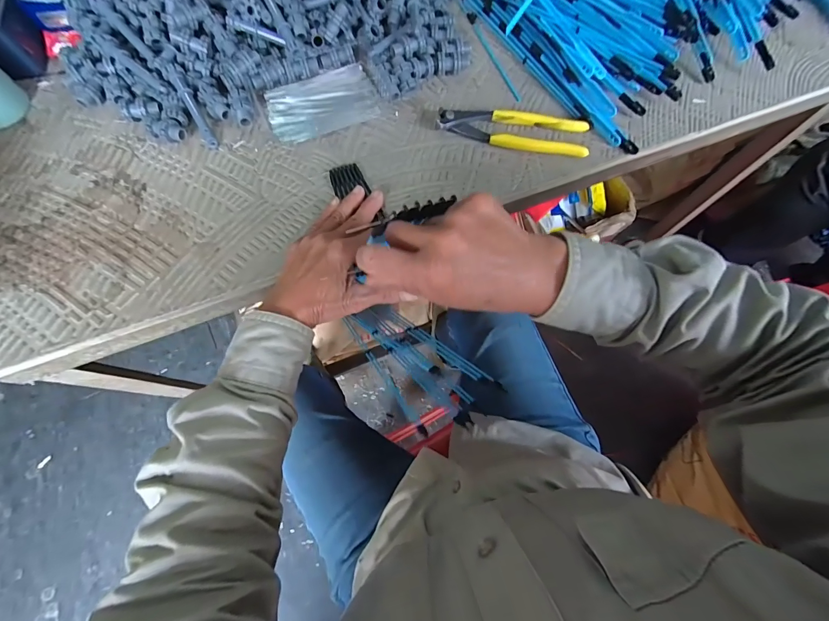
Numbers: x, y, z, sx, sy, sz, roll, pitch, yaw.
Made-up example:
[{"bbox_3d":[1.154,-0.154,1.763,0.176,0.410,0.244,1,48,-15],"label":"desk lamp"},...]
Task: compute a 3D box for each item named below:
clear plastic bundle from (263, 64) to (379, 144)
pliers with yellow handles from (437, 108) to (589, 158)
[{"bbox_3d":[-0.105,-0.238,0.422,0.121,0.008,0.078,-24,74,-8],"label":"clear plastic bundle"},{"bbox_3d":[0.110,-0.206,0.414,0.162,0.015,0.047,12,72,3],"label":"pliers with yellow handles"}]

